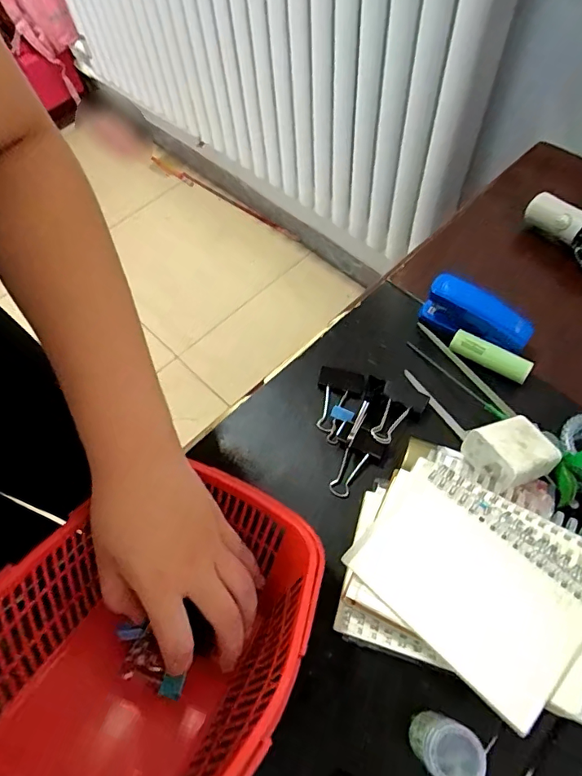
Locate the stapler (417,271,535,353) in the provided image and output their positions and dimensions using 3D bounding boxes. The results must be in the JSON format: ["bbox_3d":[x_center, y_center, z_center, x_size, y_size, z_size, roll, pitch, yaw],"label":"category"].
[{"bbox_3d":[0.175,-0.068,0.452,0.029,0.048,0.098,-42,66,-18],"label":"stapler"}]

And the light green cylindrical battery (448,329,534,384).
[{"bbox_3d":[0.185,-0.029,0.448,0.072,0.020,0.018,31,67,19],"label":"light green cylindrical battery"}]

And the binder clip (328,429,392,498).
[{"bbox_3d":[0.059,0.068,0.408,0.033,0.025,0.055,28,66,18],"label":"binder clip"}]

